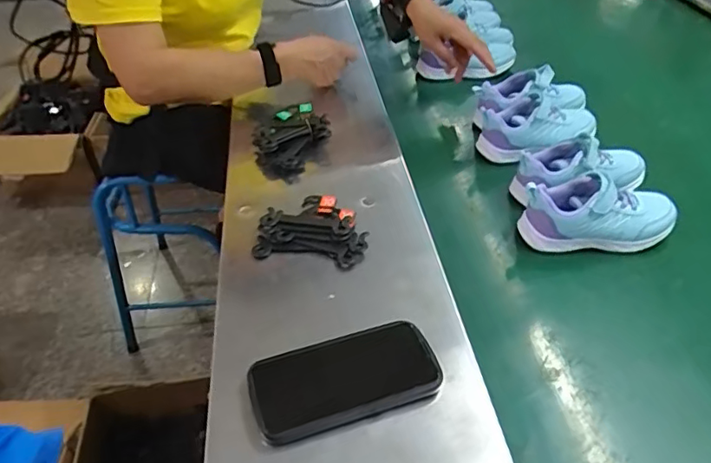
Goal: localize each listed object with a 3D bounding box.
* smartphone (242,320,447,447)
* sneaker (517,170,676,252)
[{"bbox_3d":[-0.010,0.130,0.492,0.161,0.018,0.082,-14,43,-13],"label":"smartphone"},{"bbox_3d":[0.284,-0.011,0.648,0.177,0.084,0.075,3,40,4],"label":"sneaker"}]

